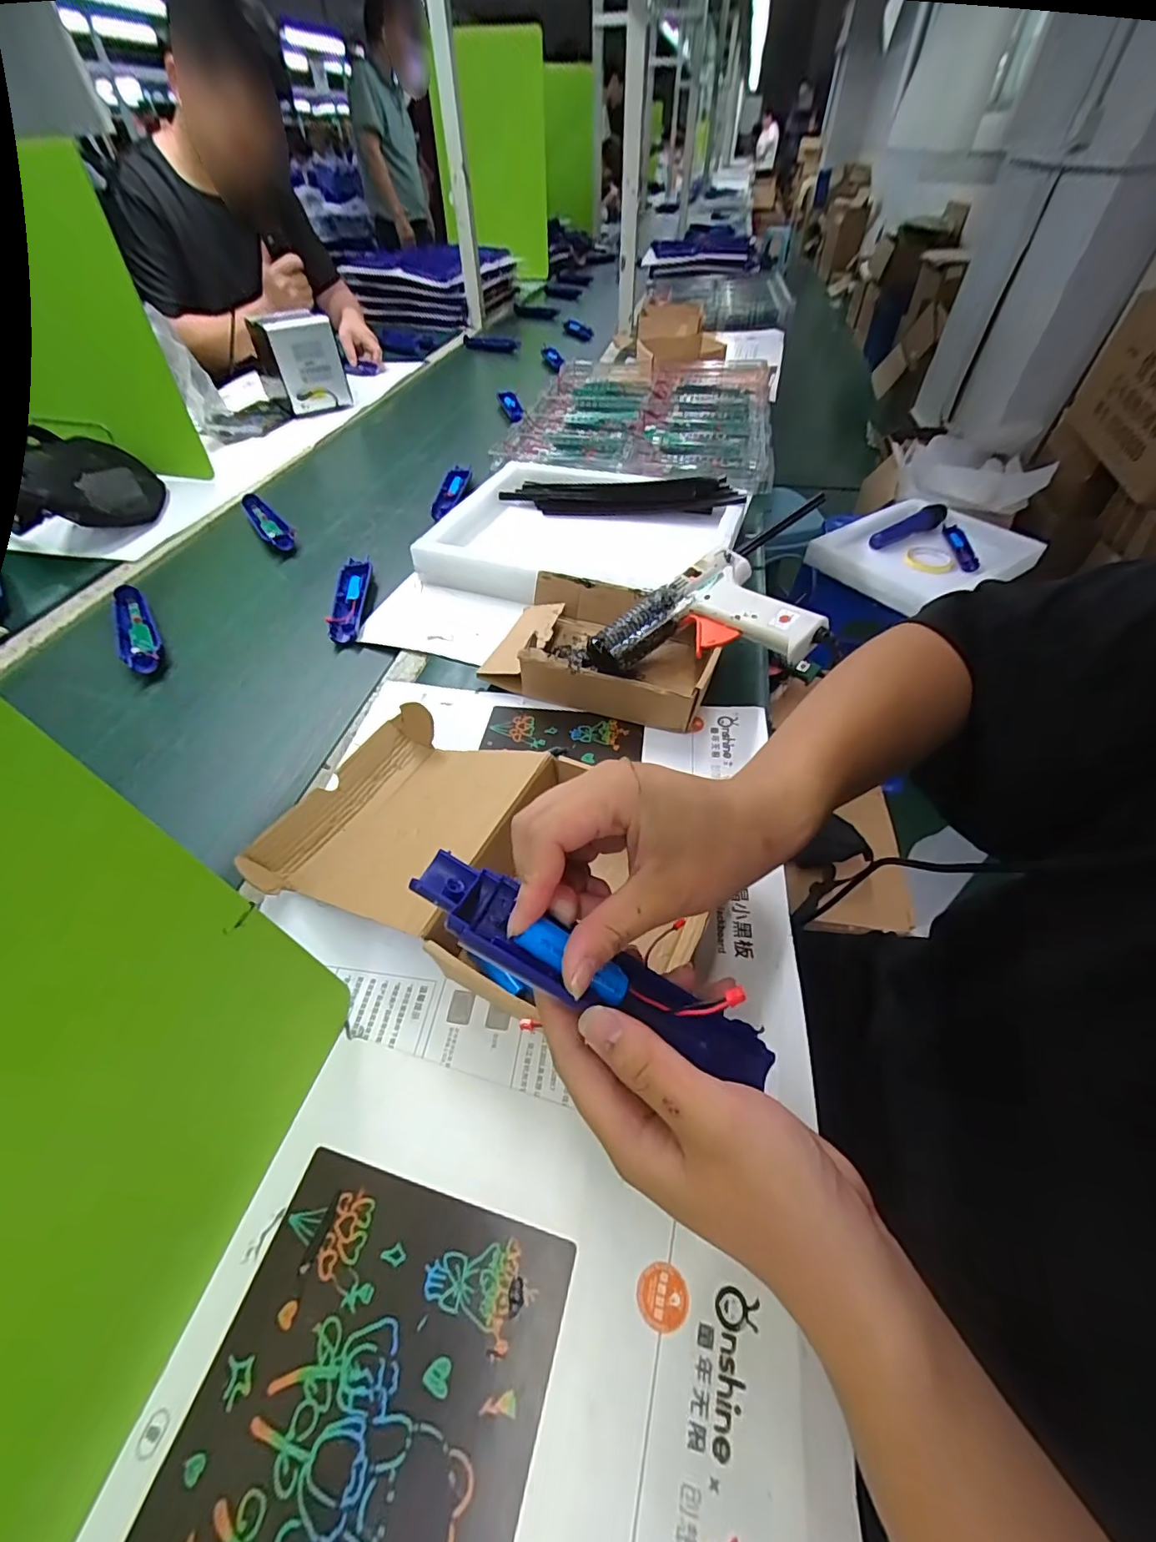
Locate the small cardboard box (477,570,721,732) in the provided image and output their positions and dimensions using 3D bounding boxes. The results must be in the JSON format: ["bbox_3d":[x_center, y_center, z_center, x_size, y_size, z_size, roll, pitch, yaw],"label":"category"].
[{"bbox_3d":[0.025,-0.126,0.542,0.212,0.060,0.156,15,51,13],"label":"small cardboard box"}]

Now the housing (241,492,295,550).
[{"bbox_3d":[-0.440,-0.353,0.768,0.032,0.025,0.169,-31,56,-23],"label":"housing"}]

